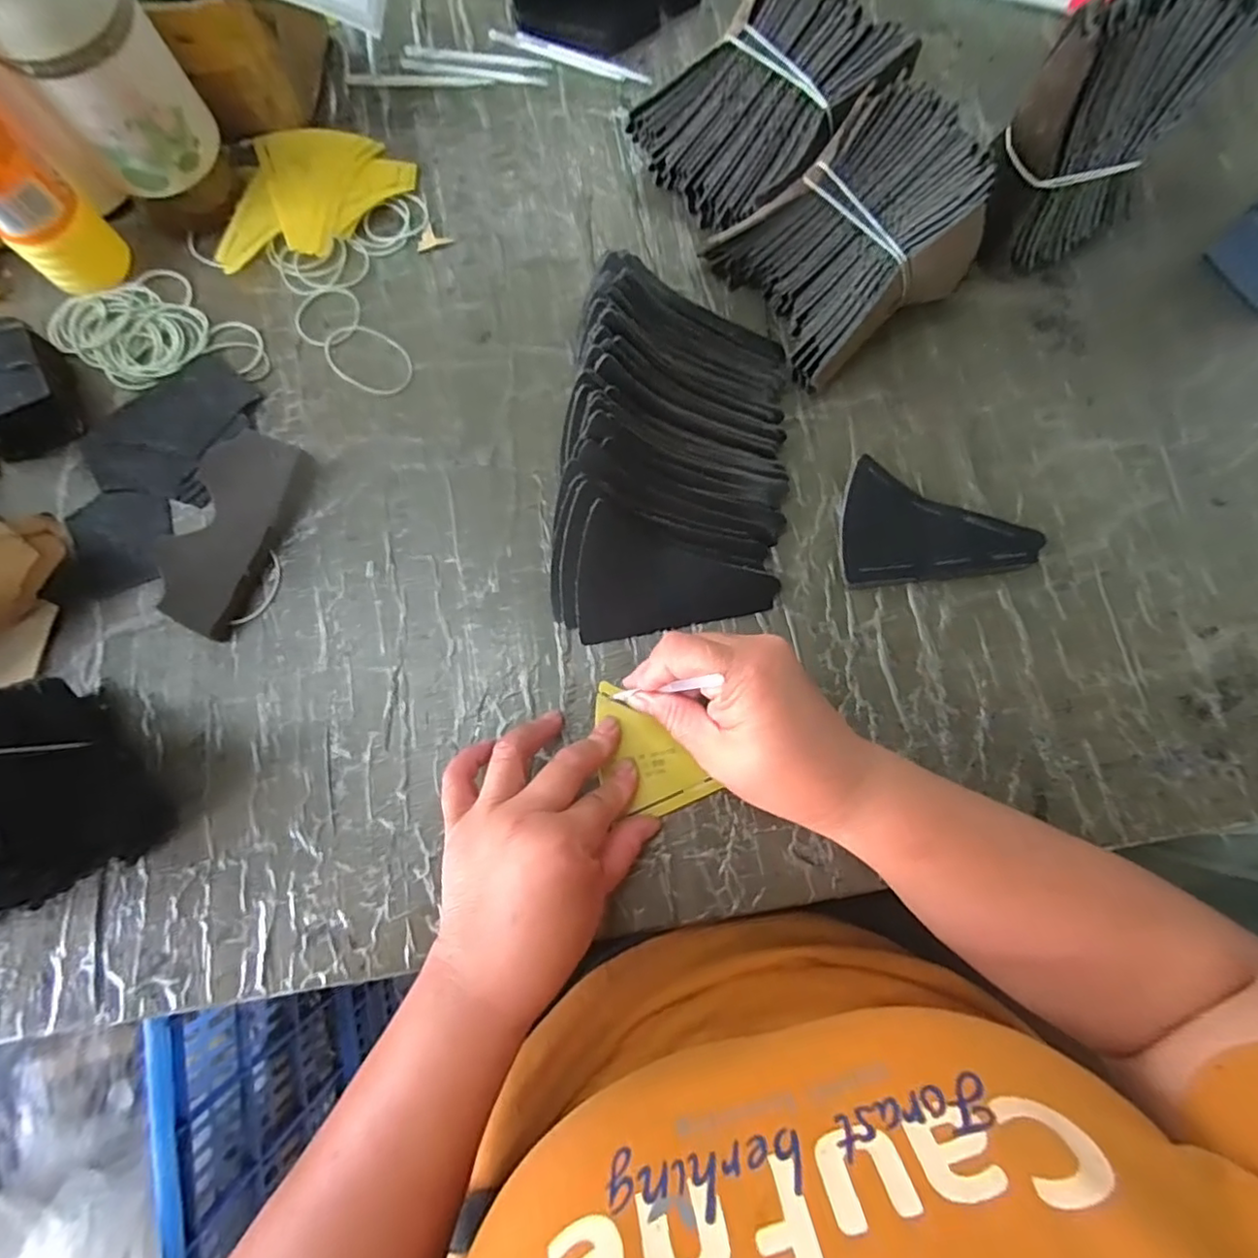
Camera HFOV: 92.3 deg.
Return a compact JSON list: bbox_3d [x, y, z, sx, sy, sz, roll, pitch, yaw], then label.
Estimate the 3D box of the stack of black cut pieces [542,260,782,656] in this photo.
[{"bbox_3d":[0.030,-0.108,0.370,0.141,0.056,0.231,6,79,1],"label":"stack of black cut pieces"}]

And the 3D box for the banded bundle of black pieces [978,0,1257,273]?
[{"bbox_3d":[0.285,-0.301,0.372,0.105,0.130,0.071,-26,80,-5],"label":"banded bundle of black pieces"}]

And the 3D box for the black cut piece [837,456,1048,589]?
[{"bbox_3d":[0.196,-0.072,0.386,0.123,0.015,0.079,-5,79,-1],"label":"black cut piece"}]

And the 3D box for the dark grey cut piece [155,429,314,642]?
[{"bbox_3d":[-0.249,-0.061,0.376,0.054,0.023,0.125,19,79,3],"label":"dark grey cut piece"}]

